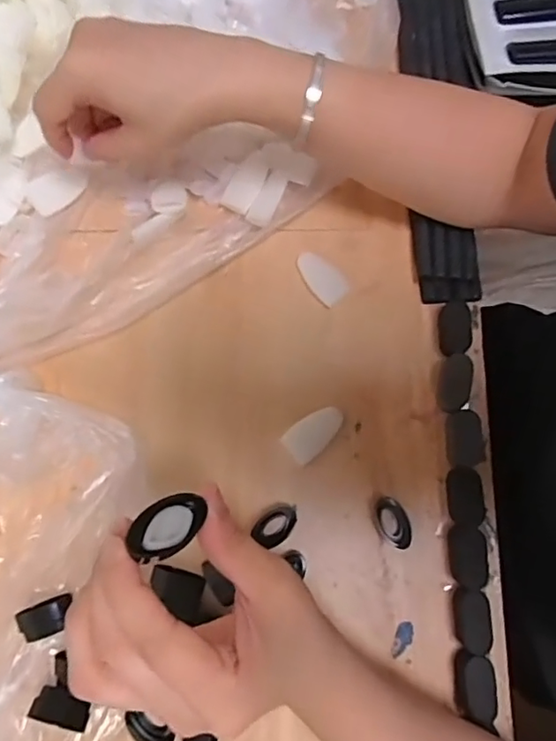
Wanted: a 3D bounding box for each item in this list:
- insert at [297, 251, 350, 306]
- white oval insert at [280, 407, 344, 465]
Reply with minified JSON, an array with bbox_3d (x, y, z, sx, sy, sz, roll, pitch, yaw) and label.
[{"bbox_3d":[0.031,-0.067,0.387,0.024,0.006,0.042,-40,81,-8],"label":"insert"},{"bbox_3d":[0.026,0.041,0.369,0.044,0.007,0.024,-40,81,-8],"label":"white oval insert"}]

